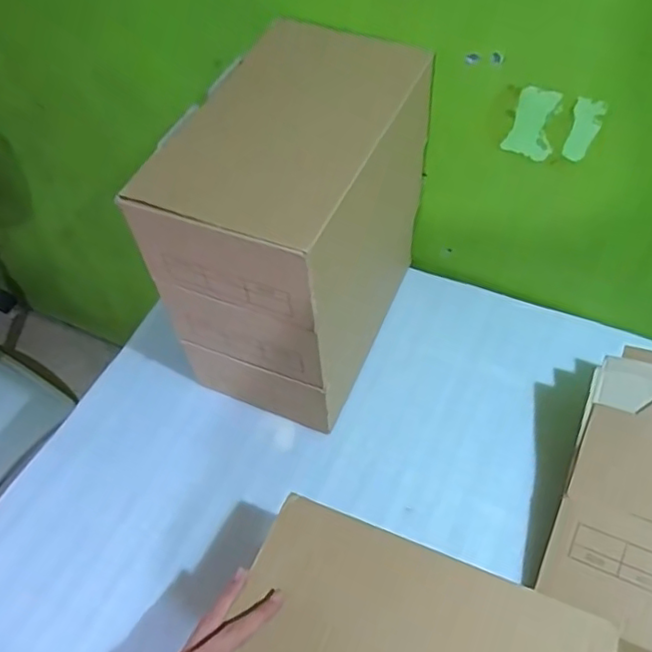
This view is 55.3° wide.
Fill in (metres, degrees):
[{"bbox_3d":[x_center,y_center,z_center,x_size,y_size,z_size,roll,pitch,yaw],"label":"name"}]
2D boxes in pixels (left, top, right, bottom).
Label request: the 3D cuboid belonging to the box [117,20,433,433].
[{"bbox_3d":[-0.028,-0.106,0.746,0.191,0.338,0.322,19,58,16],"label":"box"}]

